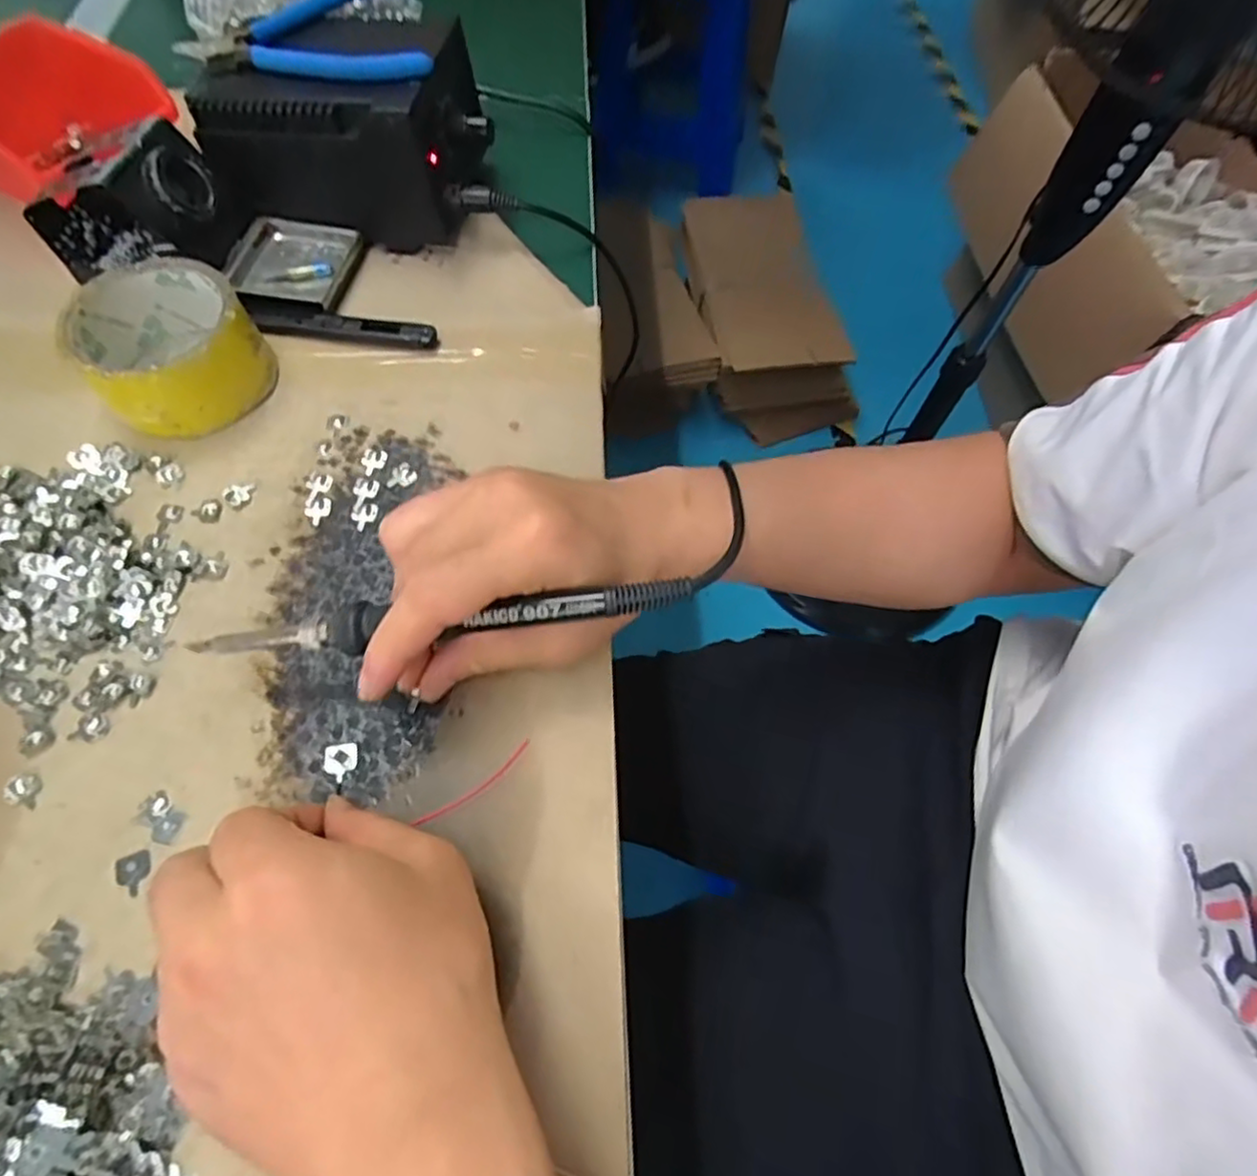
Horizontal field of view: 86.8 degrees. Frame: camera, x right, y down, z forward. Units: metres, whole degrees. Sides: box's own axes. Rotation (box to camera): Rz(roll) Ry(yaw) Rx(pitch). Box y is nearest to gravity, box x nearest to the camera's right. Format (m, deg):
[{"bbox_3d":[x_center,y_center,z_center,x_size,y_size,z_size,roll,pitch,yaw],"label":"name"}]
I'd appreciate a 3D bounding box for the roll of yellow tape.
[{"bbox_3d":[-0.247,-0.130,0.360,0.082,0.046,0.083,1,62,-1],"label":"roll of yellow tape"}]

